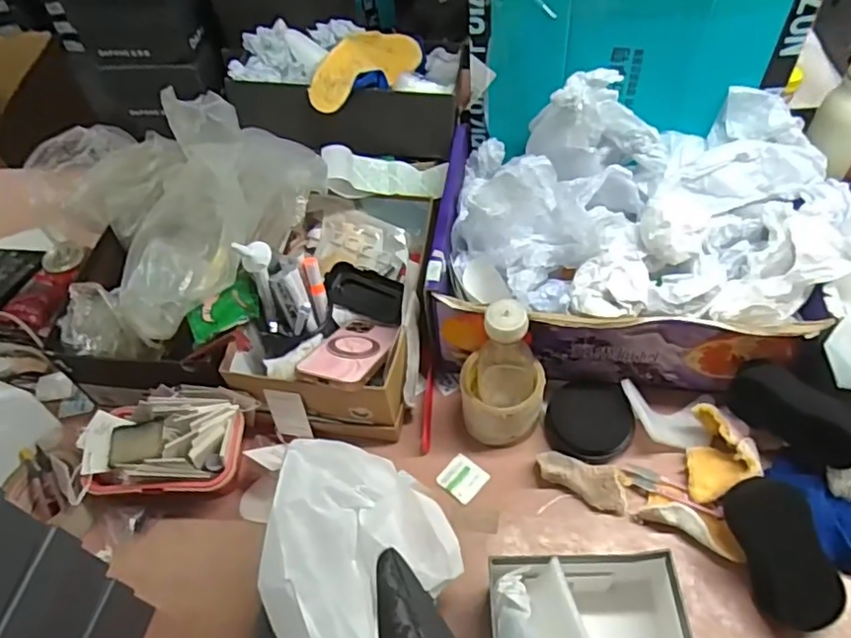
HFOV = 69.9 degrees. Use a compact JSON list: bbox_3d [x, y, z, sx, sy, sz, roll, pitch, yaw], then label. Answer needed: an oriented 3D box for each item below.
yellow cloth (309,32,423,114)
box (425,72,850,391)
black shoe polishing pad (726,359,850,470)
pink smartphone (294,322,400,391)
[{"bbox_3d":[-0.081,-0.325,0.790,0.073,0.046,0.184,34,63,26],"label":"yellow cloth"},{"bbox_3d":[0.225,-0.107,0.684,0.417,0.206,0.286,2,54,7],"label":"box"},{"bbox_3d":[0.370,0.091,0.606,0.043,0.065,0.125,-38,59,-21],"label":"black shoe polishing pad"},{"bbox_3d":[-0.079,0.034,0.677,0.075,0.017,0.151,9,23,12],"label":"pink smartphone"}]

